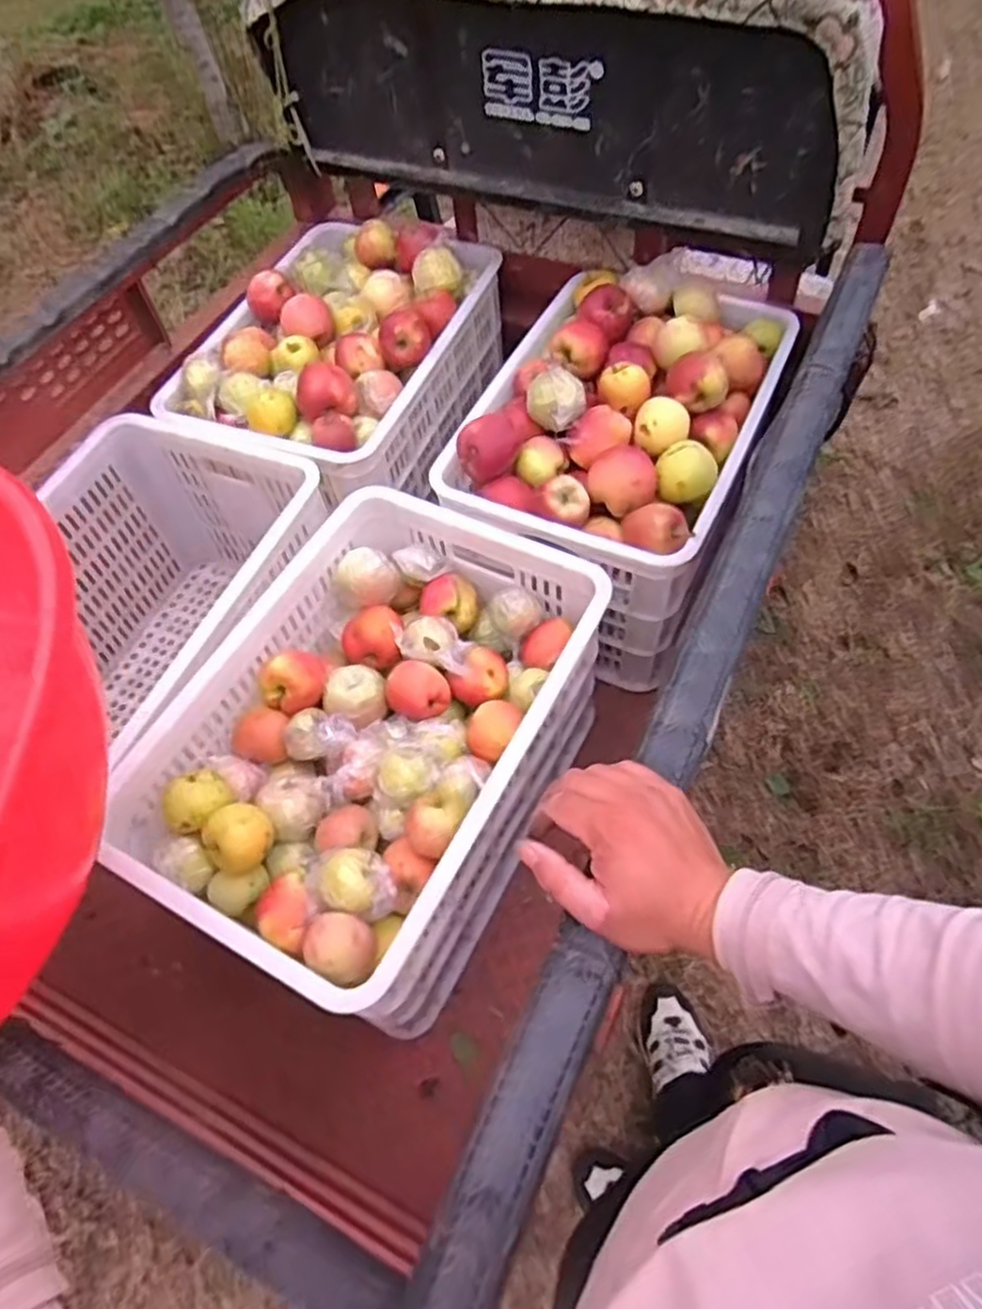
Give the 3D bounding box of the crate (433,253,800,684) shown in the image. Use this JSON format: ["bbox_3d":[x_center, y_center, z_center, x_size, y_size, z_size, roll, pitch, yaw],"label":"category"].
[{"bbox_3d":[0.176,-0.292,1.087,0.352,0.299,0.523,22,67,14],"label":"crate"}]

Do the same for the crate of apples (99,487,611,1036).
[{"bbox_3d":[-0.126,0.096,0.894,0.368,0.274,0.521,25,68,15],"label":"crate of apples"}]

